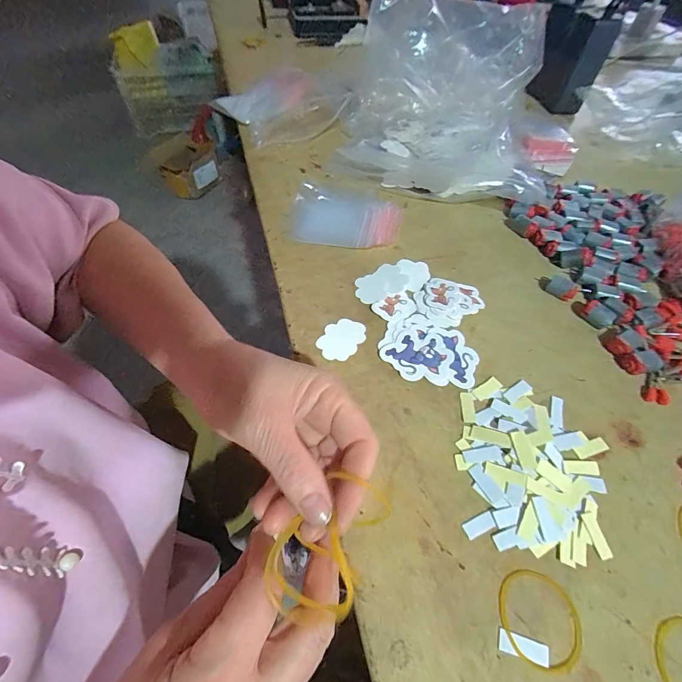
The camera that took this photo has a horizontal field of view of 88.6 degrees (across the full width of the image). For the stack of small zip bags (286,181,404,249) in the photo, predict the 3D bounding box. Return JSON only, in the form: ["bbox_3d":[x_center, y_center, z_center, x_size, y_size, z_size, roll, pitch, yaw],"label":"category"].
[{"bbox_3d":[0.005,-0.153,0.427,0.130,0.011,0.101,12,56,8],"label":"stack of small zip bags"}]

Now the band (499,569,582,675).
[{"bbox_3d":[0.123,0.171,0.215,0.049,0.004,0.049,0,55,0],"label":"band"}]

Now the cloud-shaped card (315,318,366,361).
[{"bbox_3d":[0.000,-0.002,0.335,0.036,0.004,0.049,29,60,18],"label":"cloud-shaped card"}]

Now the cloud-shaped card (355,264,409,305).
[{"bbox_3d":[0.041,-0.061,0.370,0.055,0.004,0.038,-30,58,-10],"label":"cloud-shaped card"}]

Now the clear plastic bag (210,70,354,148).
[{"bbox_3d":[-0.103,-0.392,0.580,0.181,0.041,0.166,-27,60,-18],"label":"clear plastic bag"}]

